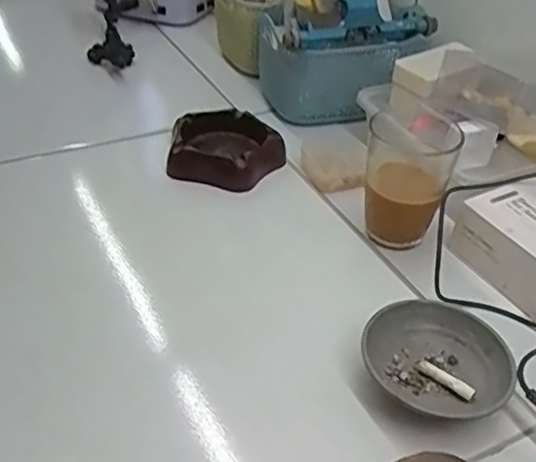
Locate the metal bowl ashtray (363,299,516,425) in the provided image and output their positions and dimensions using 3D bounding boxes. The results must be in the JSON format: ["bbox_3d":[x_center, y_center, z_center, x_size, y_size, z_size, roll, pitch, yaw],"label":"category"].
[{"bbox_3d":[0.101,0.080,0.399,0.085,0.023,0.089,2,38,-2],"label":"metal bowl ashtray"}]

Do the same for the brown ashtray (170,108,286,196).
[{"bbox_3d":[-0.036,-0.073,0.581,0.097,0.031,0.090,3,38,0],"label":"brown ashtray"}]

